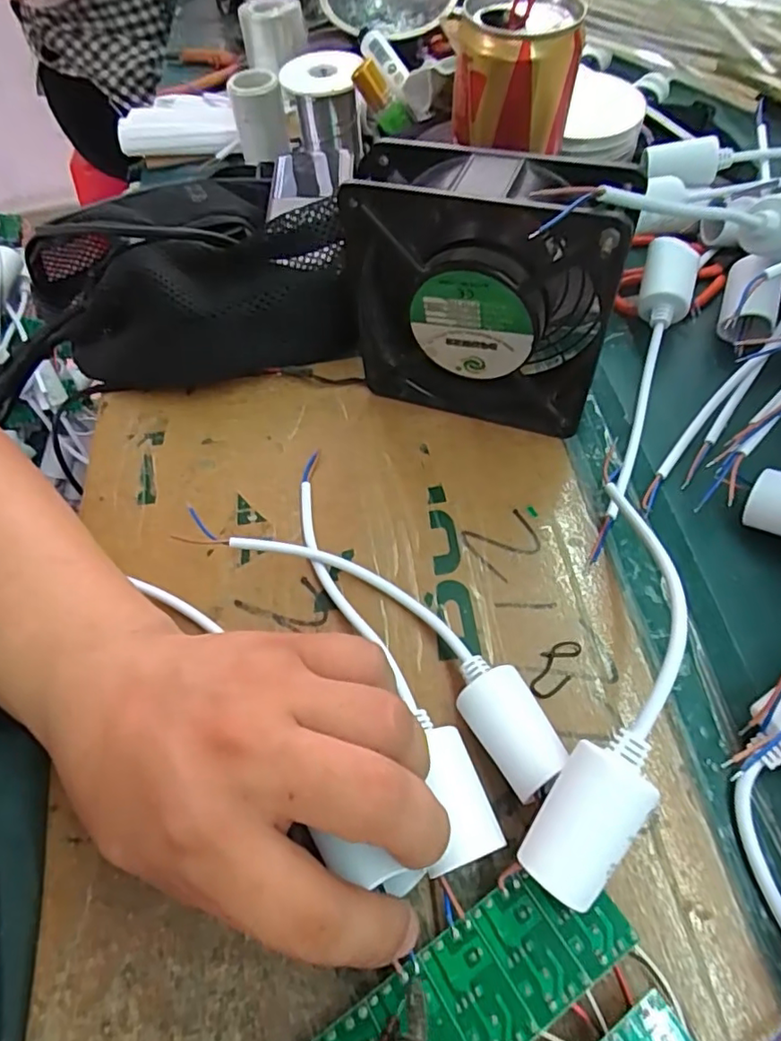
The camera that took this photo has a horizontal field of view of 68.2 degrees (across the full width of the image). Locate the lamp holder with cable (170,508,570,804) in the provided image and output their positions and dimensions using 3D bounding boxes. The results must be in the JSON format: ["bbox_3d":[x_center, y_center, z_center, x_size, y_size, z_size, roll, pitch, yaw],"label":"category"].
[{"bbox_3d":[-0.009,0.038,0.248,0.187,0.028,0.048,32,67,22],"label":"lamp holder with cable"}]

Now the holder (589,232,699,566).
[{"bbox_3d":[0.130,-0.074,0.304,0.029,0.041,0.202,19,62,16],"label":"holder"}]

